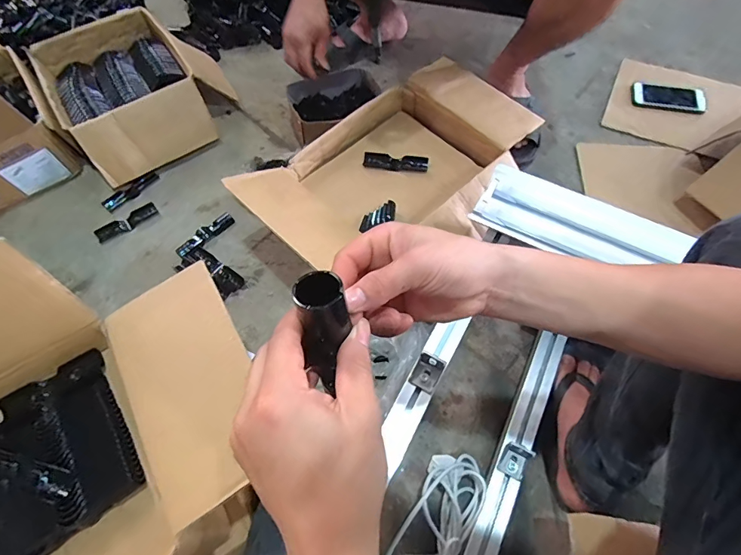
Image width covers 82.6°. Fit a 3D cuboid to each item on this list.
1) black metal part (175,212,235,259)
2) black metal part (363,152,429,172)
[{"bbox_3d":[-0.342,-0.090,0.871,0.128,0.019,0.033,-40,68,-18],"label":"black metal part"},{"bbox_3d":[0.051,-0.233,0.850,0.128,0.010,0.038,10,63,7],"label":"black metal part"}]

